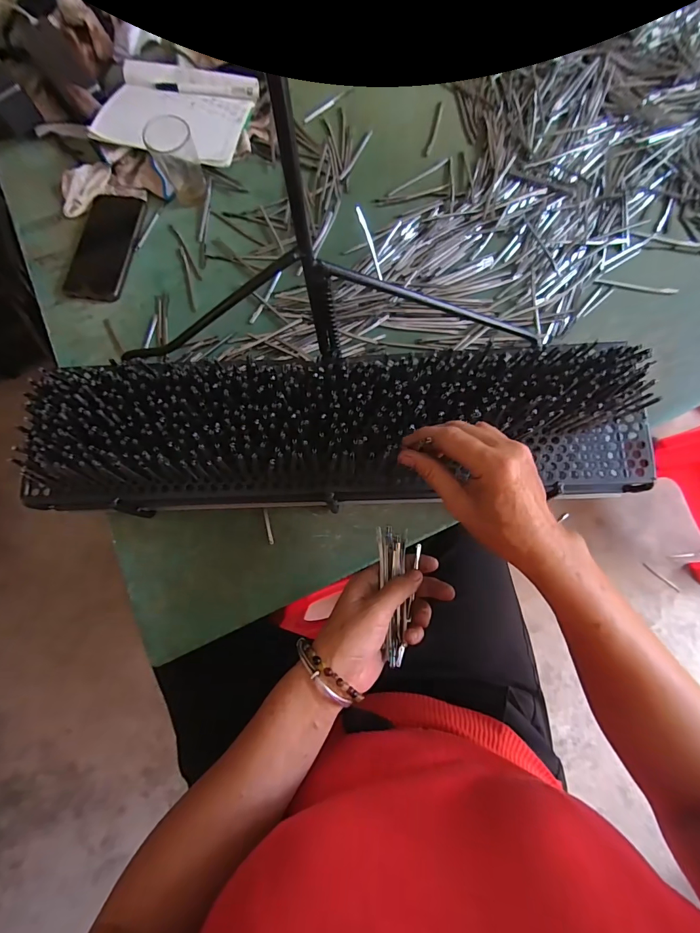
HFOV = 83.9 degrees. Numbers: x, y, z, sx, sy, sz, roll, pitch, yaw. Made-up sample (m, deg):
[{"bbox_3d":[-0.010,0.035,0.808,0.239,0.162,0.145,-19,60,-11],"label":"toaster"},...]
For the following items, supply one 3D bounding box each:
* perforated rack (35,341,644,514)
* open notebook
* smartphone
[{"bbox_3d":[-0.011,-0.032,0.375,0.571,0.071,0.139,-4,78,1],"label":"perforated rack"},{"bbox_3d":[-0.250,-0.506,0.560,0.199,0.033,0.183,12,78,4],"label":"open notebook"},{"bbox_3d":[-0.333,-0.299,0.531,0.077,0.007,0.159,10,78,4],"label":"smartphone"}]

